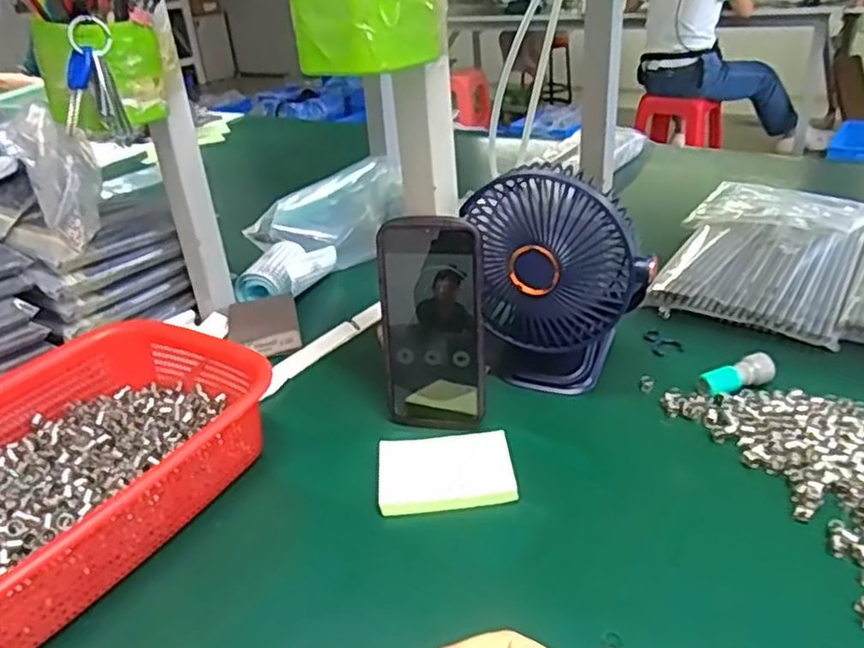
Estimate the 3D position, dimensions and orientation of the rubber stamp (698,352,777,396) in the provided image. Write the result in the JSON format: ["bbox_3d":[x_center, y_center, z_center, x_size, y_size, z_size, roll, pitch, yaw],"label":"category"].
[{"bbox_3d":[0.249,0.043,0.561,0.063,0.024,0.020,-11,29,-11],"label":"rubber stamp"}]

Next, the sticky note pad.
[{"bbox_3d":[0.010,0.108,0.494,0.095,0.014,0.069,-6,28,-3],"label":"sticky note pad"}]

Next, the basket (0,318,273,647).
[{"bbox_3d":[-0.258,0.103,0.481,0.211,0.076,0.288,15,34,32],"label":"basket"}]

